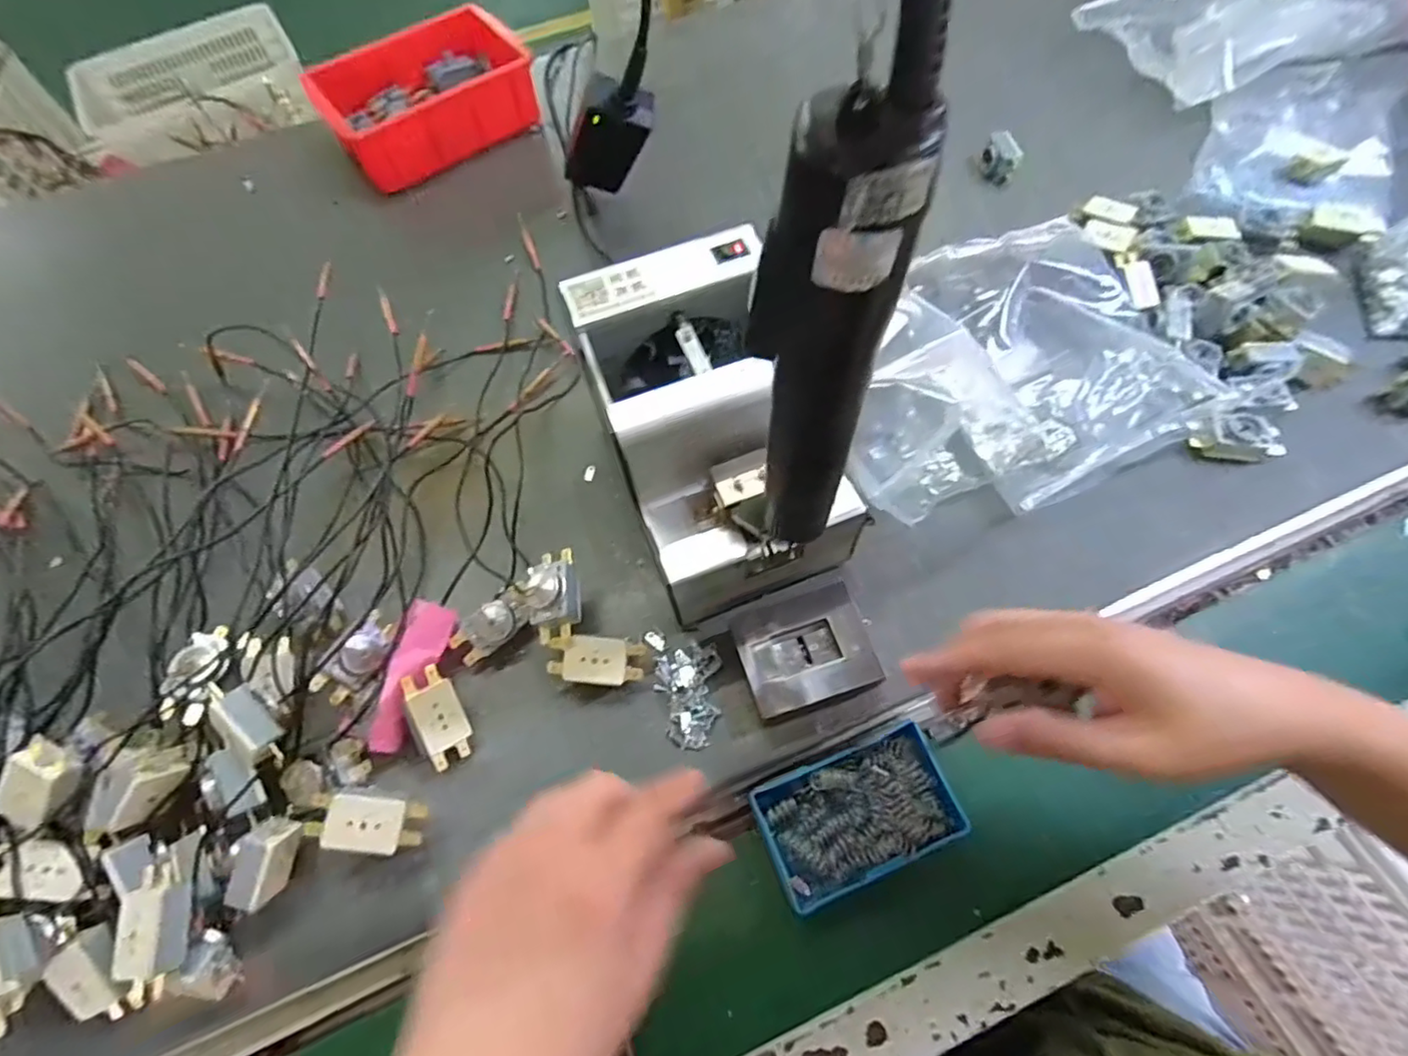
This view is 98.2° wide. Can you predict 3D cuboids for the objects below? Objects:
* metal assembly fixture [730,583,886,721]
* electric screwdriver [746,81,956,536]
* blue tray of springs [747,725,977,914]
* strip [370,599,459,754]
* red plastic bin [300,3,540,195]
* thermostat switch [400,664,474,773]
[{"bbox_3d":[0.063,0.080,0.393,0.079,0.032,0.065,-18,66,-6],"label":"metal assembly fixture"},{"bbox_3d":[0.038,-0.051,0.221,0.043,0.181,0.032,5,65,4],"label":"electric screwdriver"},{"bbox_3d":[0.094,0.174,0.374,0.115,0.023,0.069,-21,66,-8],"label":"blue tray of springs"},{"bbox_3d":[-0.185,0.087,0.381,0.033,0.024,0.097,4,53,4],"label":"strip"},{"bbox_3d":[-0.283,-0.443,0.627,0.196,0.063,0.133,-35,69,-13],"label":"red plastic bin"},{"bbox_3d":[-0.167,0.117,0.379,0.030,0.022,0.059,-26,94,-35],"label":"thermostat switch"}]

